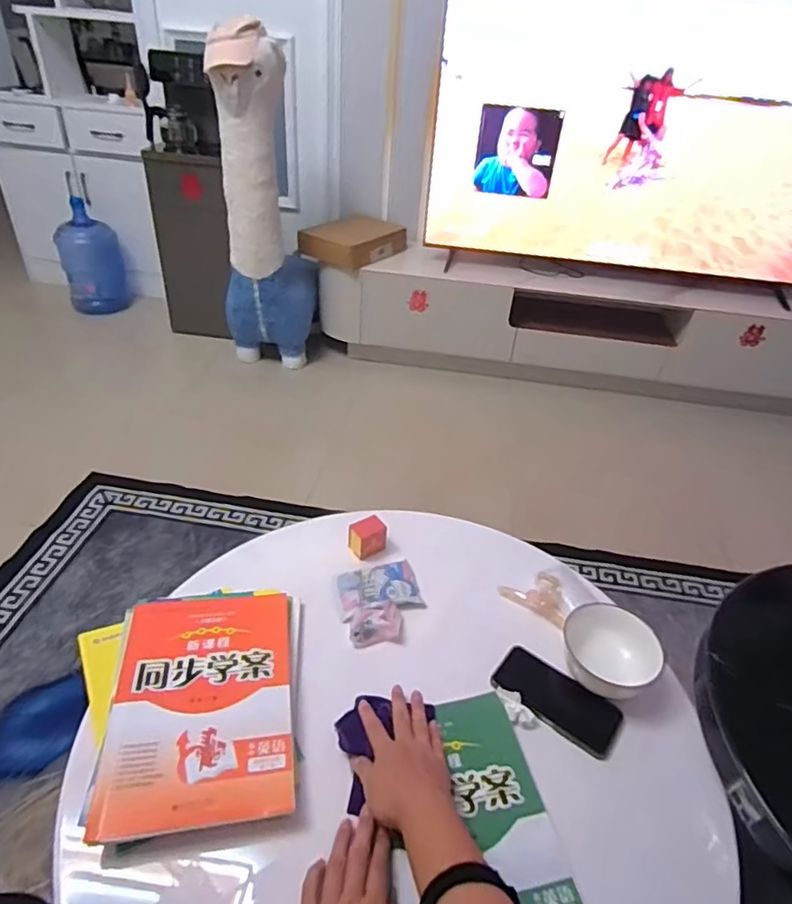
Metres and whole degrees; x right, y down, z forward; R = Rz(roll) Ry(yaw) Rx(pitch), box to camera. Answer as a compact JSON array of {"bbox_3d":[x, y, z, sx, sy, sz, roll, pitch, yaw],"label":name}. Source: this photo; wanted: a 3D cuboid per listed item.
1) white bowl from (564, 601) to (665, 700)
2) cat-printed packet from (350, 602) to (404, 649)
[{"bbox_3d":[0.297,0.272,0.801,0.110,0.060,0.137,-18,43,-27],"label":"white bowl"},{"bbox_3d":[-0.028,0.251,0.829,0.078,0.029,0.055,-2,38,-9],"label":"cat-printed packet"}]

